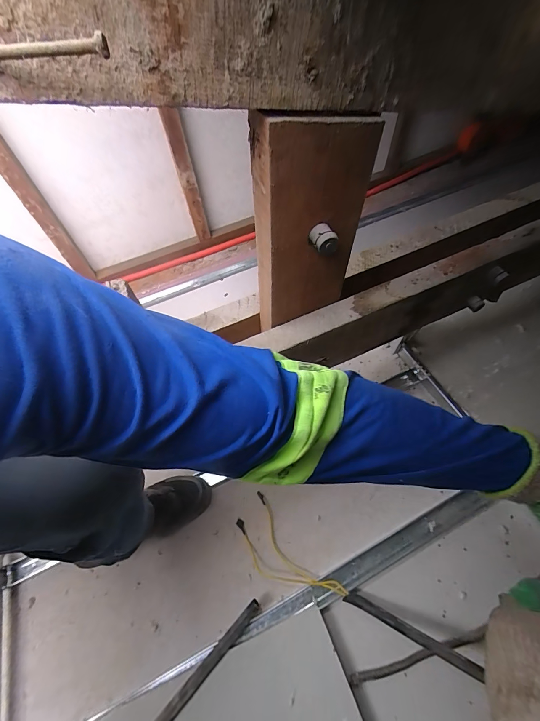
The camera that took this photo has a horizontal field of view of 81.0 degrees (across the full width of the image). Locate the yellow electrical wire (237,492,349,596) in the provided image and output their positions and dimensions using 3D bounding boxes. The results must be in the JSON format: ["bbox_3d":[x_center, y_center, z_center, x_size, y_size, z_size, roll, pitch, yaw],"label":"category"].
[{"bbox_3d":[0.030,0.448,0.717,0.111,0.018,0.261,-40,65,-18],"label":"yellow electrical wire"}]

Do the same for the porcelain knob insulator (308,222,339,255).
[{"bbox_3d":[0.058,-0.130,0.343,0.020,0.022,0.028,-23,61,-10],"label":"porcelain knob insulator"}]

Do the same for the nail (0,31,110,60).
[{"bbox_3d":[-0.119,-0.155,0.157,0.077,0.007,0.006,-1,59,3],"label":"nail"}]

